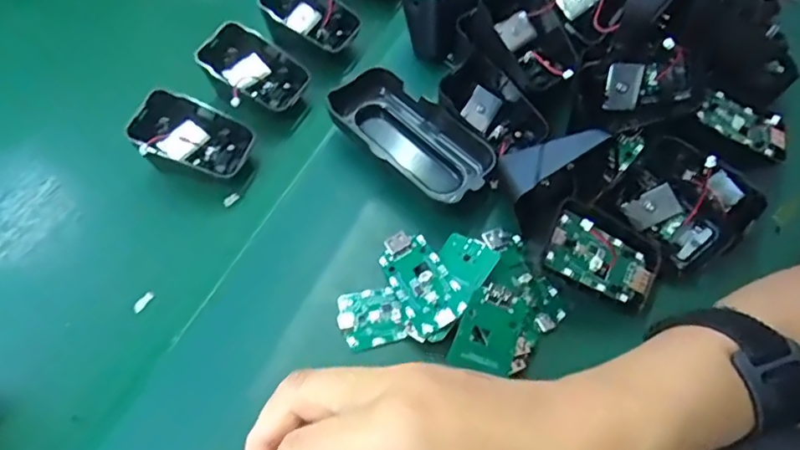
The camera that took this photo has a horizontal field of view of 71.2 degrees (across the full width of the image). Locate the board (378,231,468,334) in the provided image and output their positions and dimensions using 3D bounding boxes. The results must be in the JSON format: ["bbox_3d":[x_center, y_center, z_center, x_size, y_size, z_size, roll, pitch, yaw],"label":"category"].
[{"bbox_3d":[0.011,0.028,0.304,0.030,0.009,0.063,-25,61,-14],"label":"board"}]

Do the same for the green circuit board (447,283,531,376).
[{"bbox_3d":[0.049,0.054,0.287,0.036,0.012,0.042,21,82,11],"label":"green circuit board"}]

